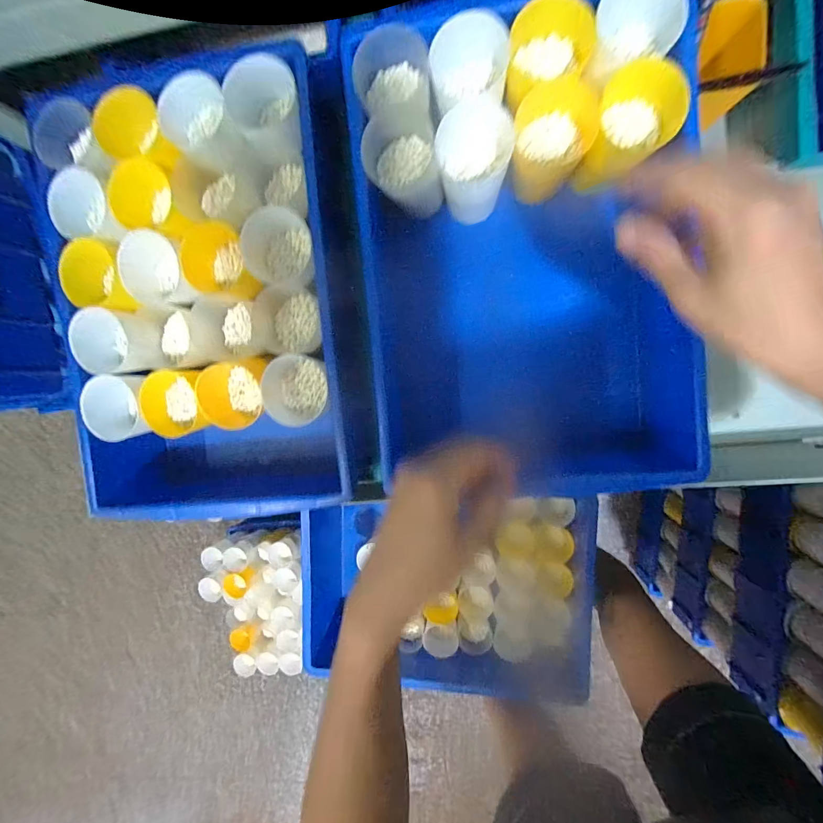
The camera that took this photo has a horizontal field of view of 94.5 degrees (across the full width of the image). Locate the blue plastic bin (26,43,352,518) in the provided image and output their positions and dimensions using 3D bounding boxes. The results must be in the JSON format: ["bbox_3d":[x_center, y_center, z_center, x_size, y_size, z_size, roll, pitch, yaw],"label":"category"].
[{"bbox_3d":[-0.202,-0.097,0.409,0.278,0.124,0.432,-5,94,8],"label":"blue plastic bin"}]

